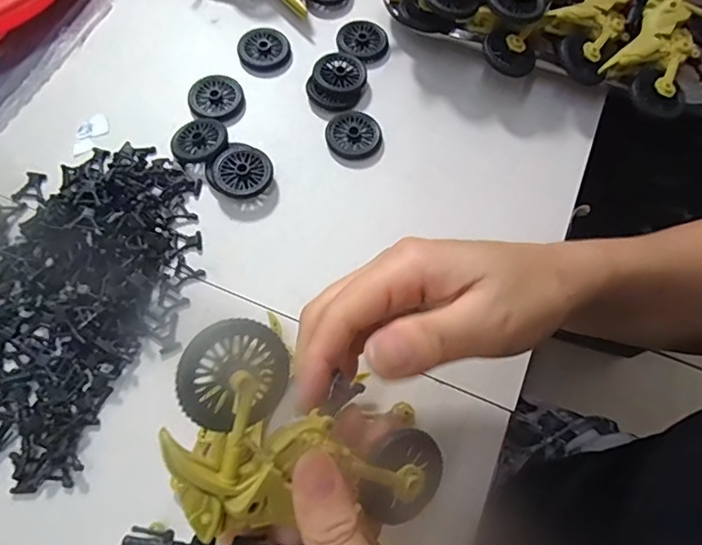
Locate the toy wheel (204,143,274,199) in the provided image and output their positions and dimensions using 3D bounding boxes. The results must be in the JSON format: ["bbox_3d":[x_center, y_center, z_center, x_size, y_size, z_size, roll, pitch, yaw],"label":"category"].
[{"bbox_3d":[-0.072,-0.064,0.338,0.041,0.013,0.039,1,67,-2],"label":"toy wheel"}]

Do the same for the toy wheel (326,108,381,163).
[{"bbox_3d":[0.001,-0.095,0.357,0.037,0.007,0.036,1,67,-2],"label":"toy wheel"}]

